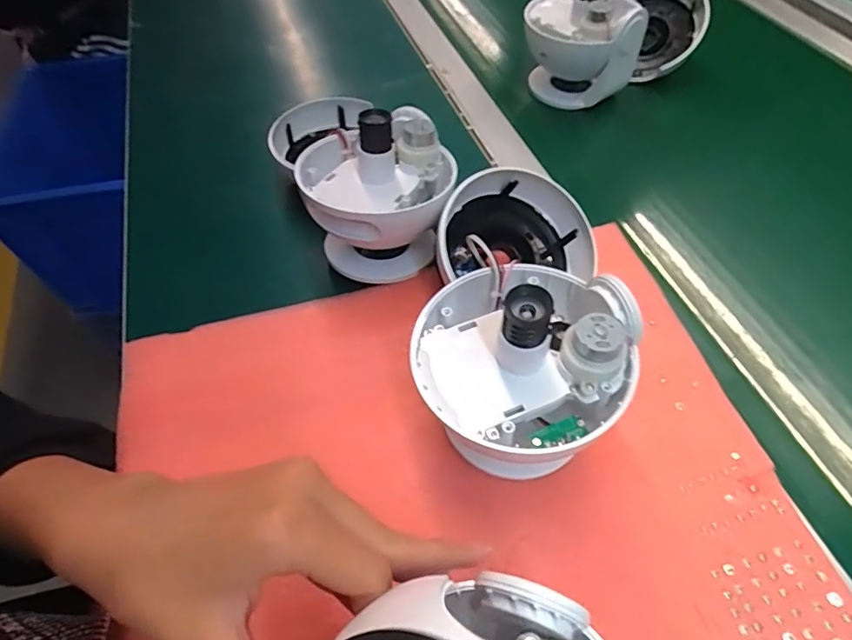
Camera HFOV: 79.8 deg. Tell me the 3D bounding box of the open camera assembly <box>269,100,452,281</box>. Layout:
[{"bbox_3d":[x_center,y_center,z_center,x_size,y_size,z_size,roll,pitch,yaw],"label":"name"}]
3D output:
[{"bbox_3d":[-0.043,-0.108,0.399,0.124,0.107,0.131,-12,55,-6],"label":"open camera assembly"}]

